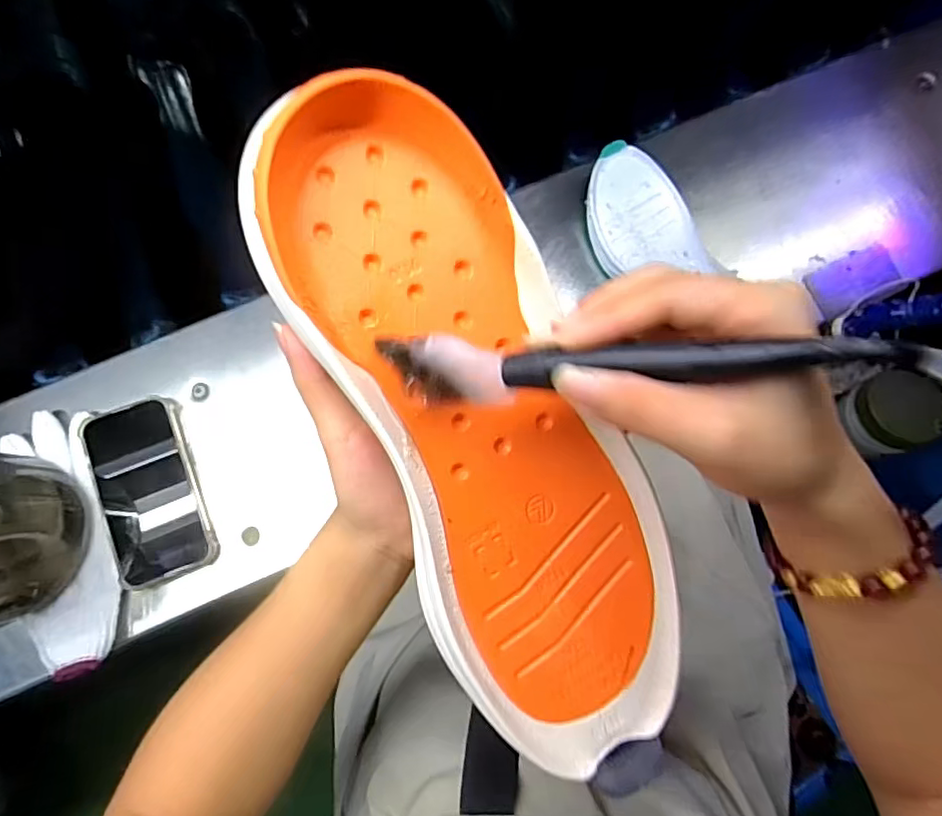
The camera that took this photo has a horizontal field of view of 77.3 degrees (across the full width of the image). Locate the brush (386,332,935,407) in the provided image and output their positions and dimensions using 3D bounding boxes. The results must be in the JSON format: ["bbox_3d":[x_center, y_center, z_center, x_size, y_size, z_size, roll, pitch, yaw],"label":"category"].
[{"bbox_3d":[0.047,-0.015,0.197,0.162,0.024,0.019,-1,76,25],"label":"brush"}]

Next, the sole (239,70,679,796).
[{"bbox_3d":[0.012,0.022,0.254,0.106,0.030,0.310,-26,100,-5],"label":"sole"}]

